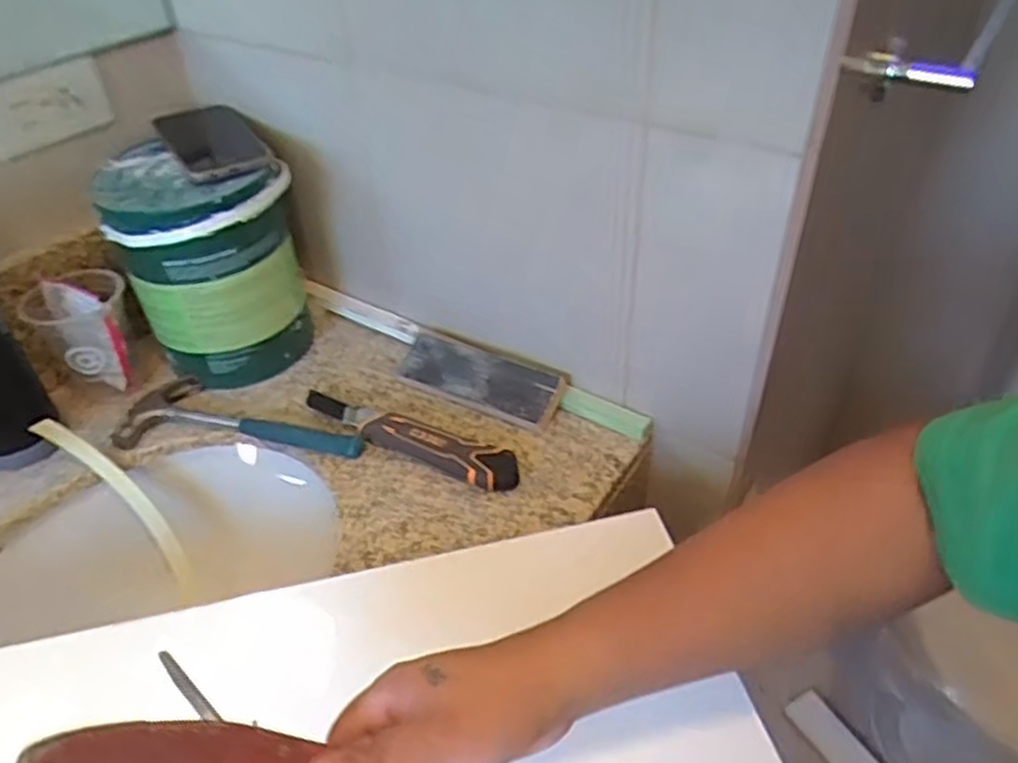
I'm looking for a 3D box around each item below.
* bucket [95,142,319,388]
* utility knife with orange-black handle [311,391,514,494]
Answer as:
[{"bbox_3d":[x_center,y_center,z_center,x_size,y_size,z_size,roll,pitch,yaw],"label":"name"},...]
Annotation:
[{"bbox_3d":[-0.312,-0.129,0.805,0.174,0.214,0.164,-18,43,-17],"label":"bucket"},{"bbox_3d":[-0.099,0.048,0.726,0.248,0.026,0.049,19,45,24],"label":"utility knife with orange-black handle"}]

